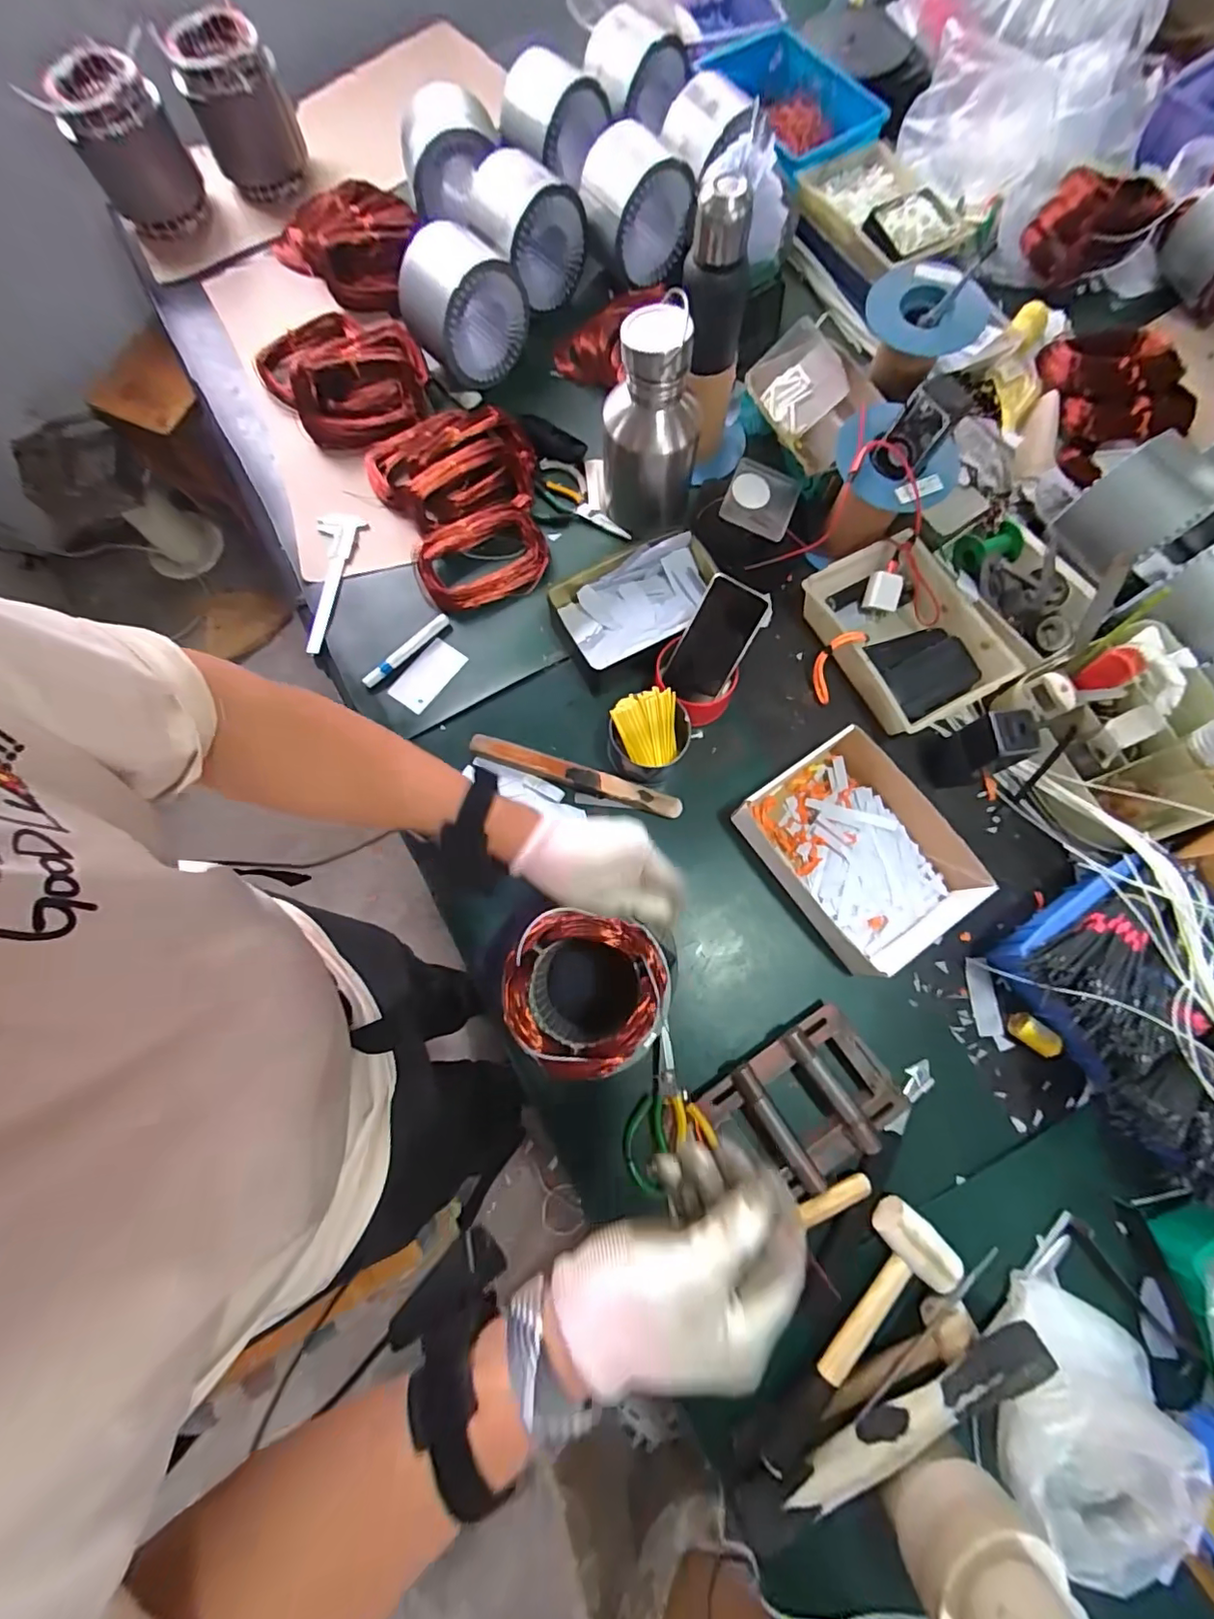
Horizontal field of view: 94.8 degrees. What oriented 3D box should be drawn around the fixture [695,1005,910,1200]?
[{"bbox_3d":[0.213,0.320,0.606,0.190,0.055,0.142,-34,78,-6],"label":"fixture"}]

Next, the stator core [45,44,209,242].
[{"bbox_3d":[-0.754,-1.045,0.893,0.149,0.163,0.155,-30,77,-5],"label":"stator core"}]

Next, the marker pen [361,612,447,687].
[{"bbox_3d":[-0.271,-0.215,0.758,0.142,0.013,0.016,-44,79,-8],"label":"marker pen"}]

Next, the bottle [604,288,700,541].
[{"bbox_3d":[0.053,-0.476,0.697,0.120,0.214,0.118,0,76,2],"label":"bottle"}]

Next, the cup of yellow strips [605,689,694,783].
[{"bbox_3d":[0.051,-0.086,0.697,0.098,0.078,0.095,-14,76,-2],"label":"cup of yellow strips"}]

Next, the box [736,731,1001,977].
[{"bbox_3d":[0.301,0.054,0.666,0.195,0.068,0.255,-33,77,-6],"label":"box"}]

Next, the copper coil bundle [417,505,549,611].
[{"bbox_3d":[-0.174,-0.356,0.780,0.175,0.029,0.127,-15,76,-2],"label":"copper coil bundle"}]

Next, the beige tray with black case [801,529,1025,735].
[{"bbox_3d":[0.387,-0.228,0.741,0.192,0.064,0.245,-30,77,-5],"label":"beige tray with black case"}]

